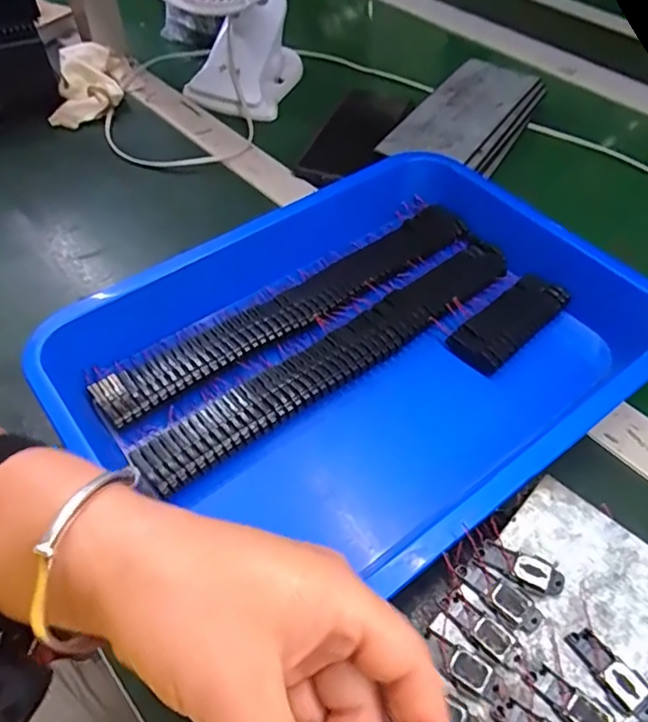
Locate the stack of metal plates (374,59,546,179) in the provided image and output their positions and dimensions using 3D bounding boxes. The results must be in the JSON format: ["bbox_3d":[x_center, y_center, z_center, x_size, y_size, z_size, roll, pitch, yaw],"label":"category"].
[{"bbox_3d":[0.142,-0.236,0.575,0.092,0.026,0.188,28,57,20],"label":"stack of metal plates"}]

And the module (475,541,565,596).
[{"bbox_3d":[0.091,0.096,0.274,0.039,0.004,0.013,24,55,17],"label":"module"}]

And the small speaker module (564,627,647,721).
[{"bbox_3d":[0.121,0.129,0.247,0.016,0.006,0.038,-23,55,-18],"label":"small speaker module"}]

